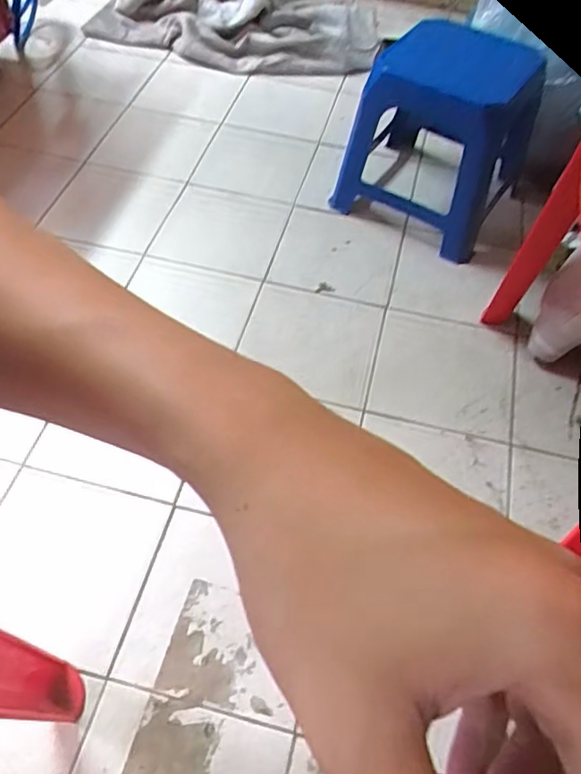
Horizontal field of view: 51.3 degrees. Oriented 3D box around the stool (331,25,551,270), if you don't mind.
[{"bbox_3d":[0.229,-0.400,0.960,0.257,0.254,0.218,29,59,16],"label":"stool"}]

